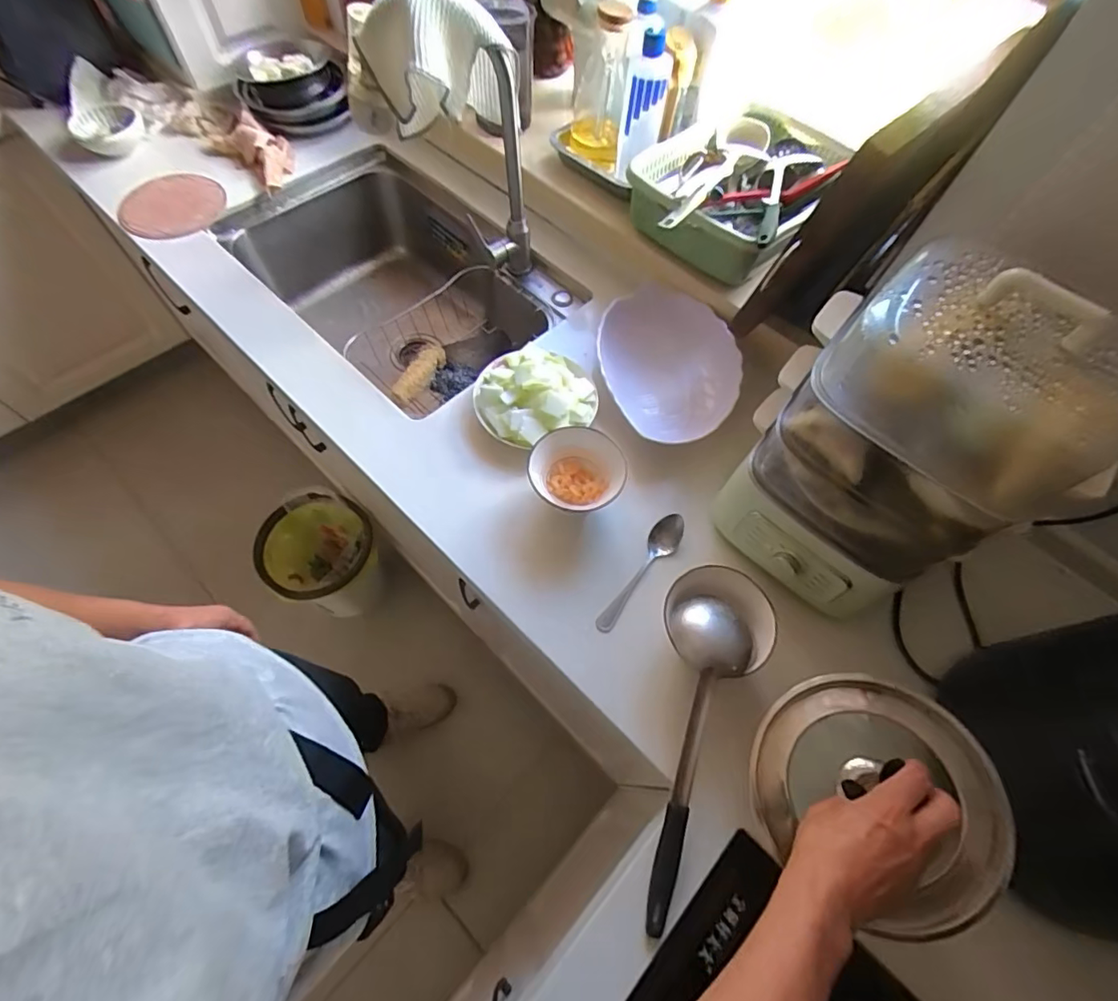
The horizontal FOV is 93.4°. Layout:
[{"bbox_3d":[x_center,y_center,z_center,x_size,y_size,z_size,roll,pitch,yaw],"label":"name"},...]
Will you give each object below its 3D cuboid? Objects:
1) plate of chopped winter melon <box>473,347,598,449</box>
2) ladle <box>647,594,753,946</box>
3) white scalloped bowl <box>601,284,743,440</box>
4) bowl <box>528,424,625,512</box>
[{"bbox_3d":[-0.032,-0.142,0.732,0.165,0.073,0.142,4,63,-1],"label":"plate of chopped winter melon"},{"bbox_3d":[0.148,0.257,0.536,0.078,0.077,0.309,9,63,1],"label":"ladle"},{"bbox_3d":[0.158,-0.196,0.773,0.189,0.063,0.253,0,63,-3],"label":"white scalloped bowl"},{"bbox_3d":[0.022,-0.036,0.682,0.120,0.064,0.105,-3,63,-4],"label":"bowl"}]

